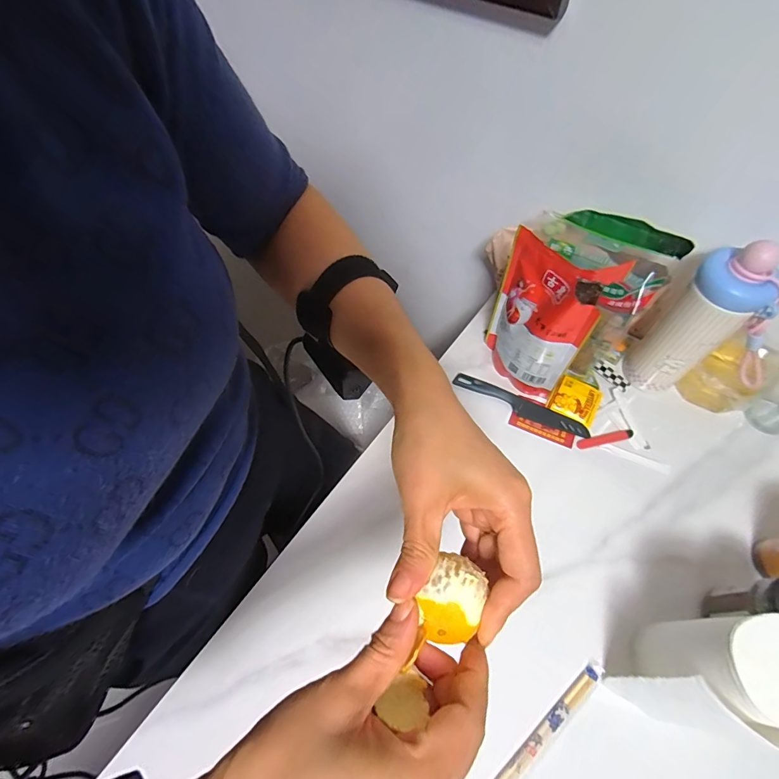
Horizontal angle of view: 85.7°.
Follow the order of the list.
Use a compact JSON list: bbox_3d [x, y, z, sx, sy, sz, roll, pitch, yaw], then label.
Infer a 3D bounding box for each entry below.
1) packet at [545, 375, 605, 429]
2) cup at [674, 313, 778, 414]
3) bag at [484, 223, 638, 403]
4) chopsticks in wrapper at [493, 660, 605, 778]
[{"bbox_3d":[0.267,0.015,0.602,0.064,0.009,0.060,32,64,17],"label":"packet"},{"bbox_3d":[0.462,-0.034,0.548,0.086,0.151,0.082,-31,64,-17],"label":"cup"},{"bbox_3d":[0.189,-0.087,0.543,0.120,0.206,0.070,24,62,13],"label":"bag"},{"bbox_3d":[0.133,0.348,0.402,0.216,0.008,0.020,-36,66,-19],"label":"chopsticks in wrapper"}]

